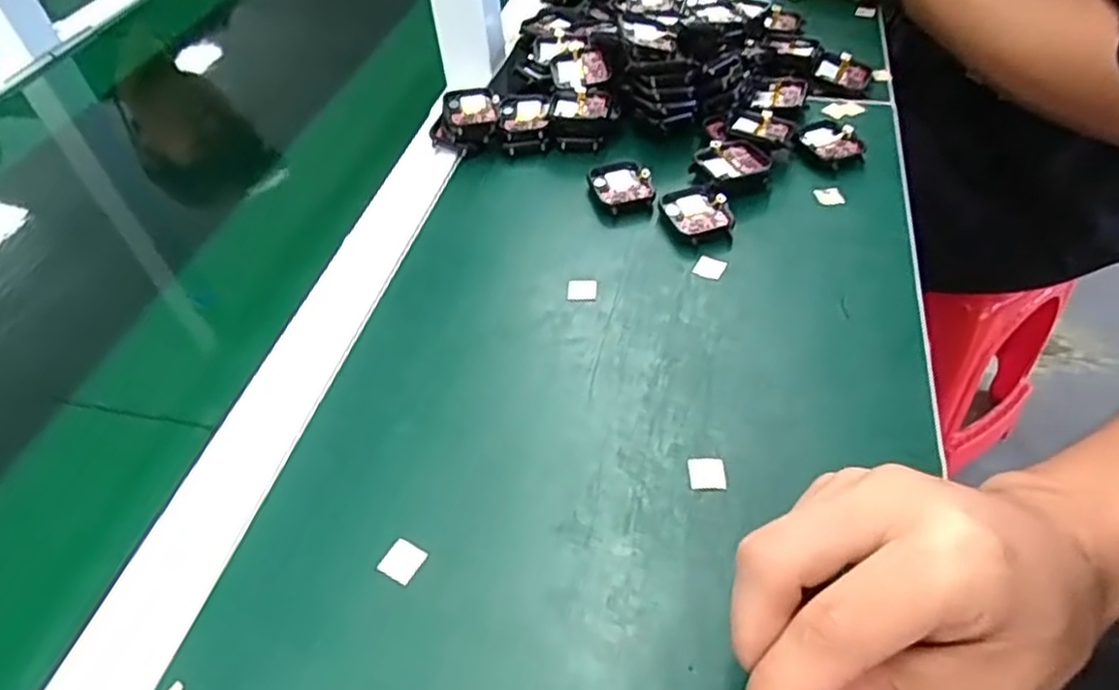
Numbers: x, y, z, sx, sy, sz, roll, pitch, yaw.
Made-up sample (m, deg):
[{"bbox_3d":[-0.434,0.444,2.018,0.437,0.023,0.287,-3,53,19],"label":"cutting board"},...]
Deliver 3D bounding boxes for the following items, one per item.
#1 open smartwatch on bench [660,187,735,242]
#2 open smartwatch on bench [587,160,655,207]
[{"bbox_3d":[0.084,-0.083,0.433,0.036,0.012,0.045,-22,50,-14],"label":"open smartwatch on bench"},{"bbox_3d":[0.040,-0.104,0.456,0.037,0.014,0.047,-19,49,-12],"label":"open smartwatch on bench"}]

